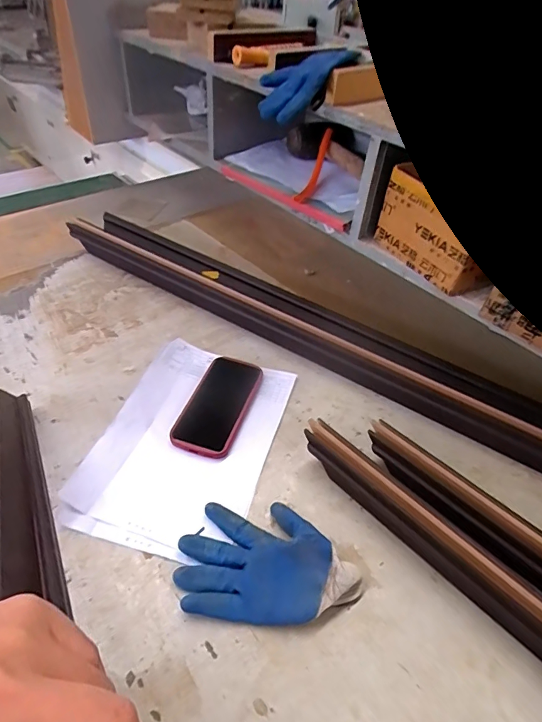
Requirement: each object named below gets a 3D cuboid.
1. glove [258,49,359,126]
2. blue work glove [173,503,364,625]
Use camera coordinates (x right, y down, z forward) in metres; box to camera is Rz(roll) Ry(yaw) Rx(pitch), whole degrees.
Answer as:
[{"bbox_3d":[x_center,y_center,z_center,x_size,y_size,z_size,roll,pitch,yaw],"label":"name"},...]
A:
[{"bbox_3d":[0.043,-0.406,0.607,0.120,0.075,0.122,-1,45,-6],"label":"glove"},{"bbox_3d":[0.000,0.206,0.438,0.189,0.042,0.119,5,44,0],"label":"blue work glove"}]

